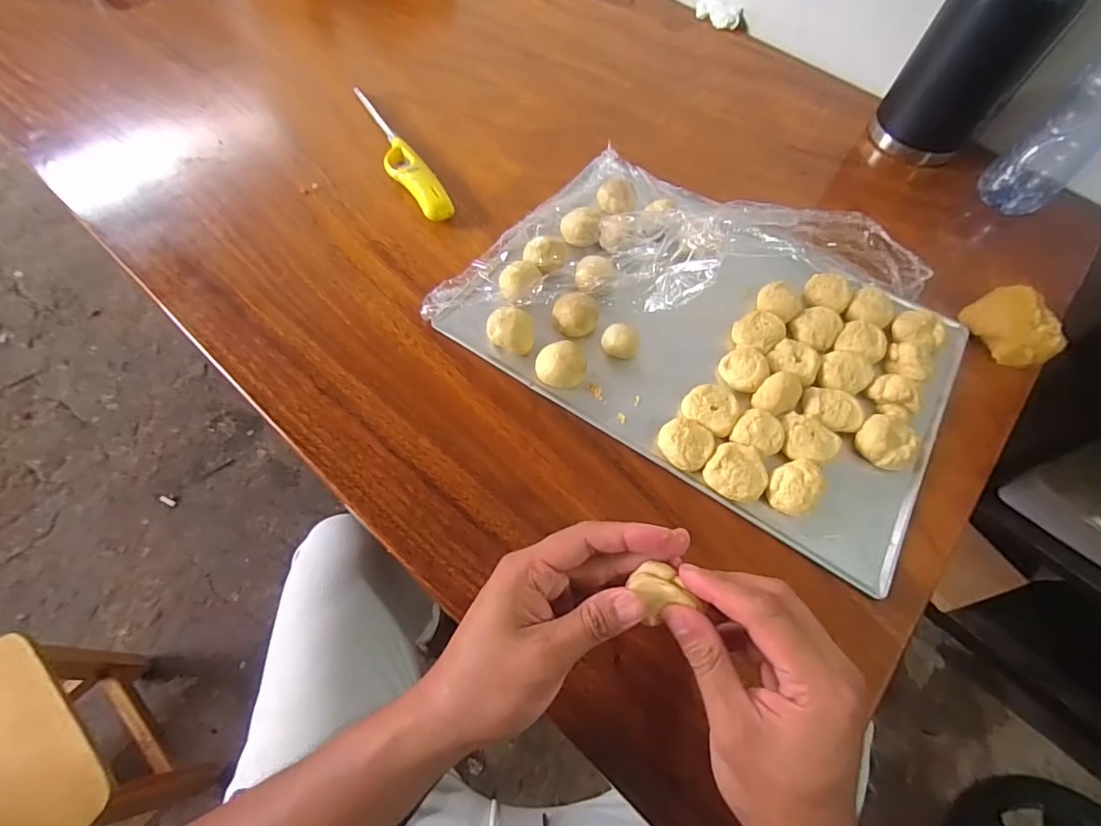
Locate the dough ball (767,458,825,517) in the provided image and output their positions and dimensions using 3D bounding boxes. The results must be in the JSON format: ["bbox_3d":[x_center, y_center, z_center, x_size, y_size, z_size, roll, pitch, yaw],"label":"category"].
[{"bbox_3d":[0.206,0.062,0.417,0.046,0.025,0.040,-29,66,-19],"label":"dough ball"}]

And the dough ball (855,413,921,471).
[{"bbox_3d":[0.305,0.025,0.444,0.055,0.025,0.049,-24,64,-17],"label":"dough ball"}]

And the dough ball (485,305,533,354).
[{"bbox_3d":[-0.038,-0.075,0.467,0.043,0.034,0.035,3,60,-2],"label":"dough ball"}]

